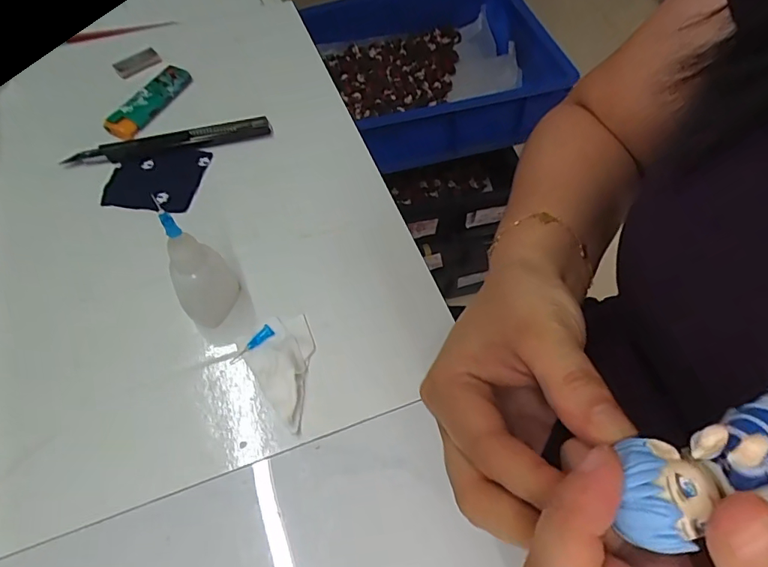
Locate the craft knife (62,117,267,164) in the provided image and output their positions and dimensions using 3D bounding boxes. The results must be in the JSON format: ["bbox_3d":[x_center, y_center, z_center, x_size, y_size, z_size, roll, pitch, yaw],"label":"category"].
[{"bbox_3d":[-0.158,-0.106,0.368,0.144,0.013,0.017,-12,58,-11],"label":"craft knife"}]

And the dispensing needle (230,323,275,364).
[{"bbox_3d":[-0.078,0.036,0.288,0.030,0.004,0.007,-42,67,-9],"label":"dispensing needle"}]

